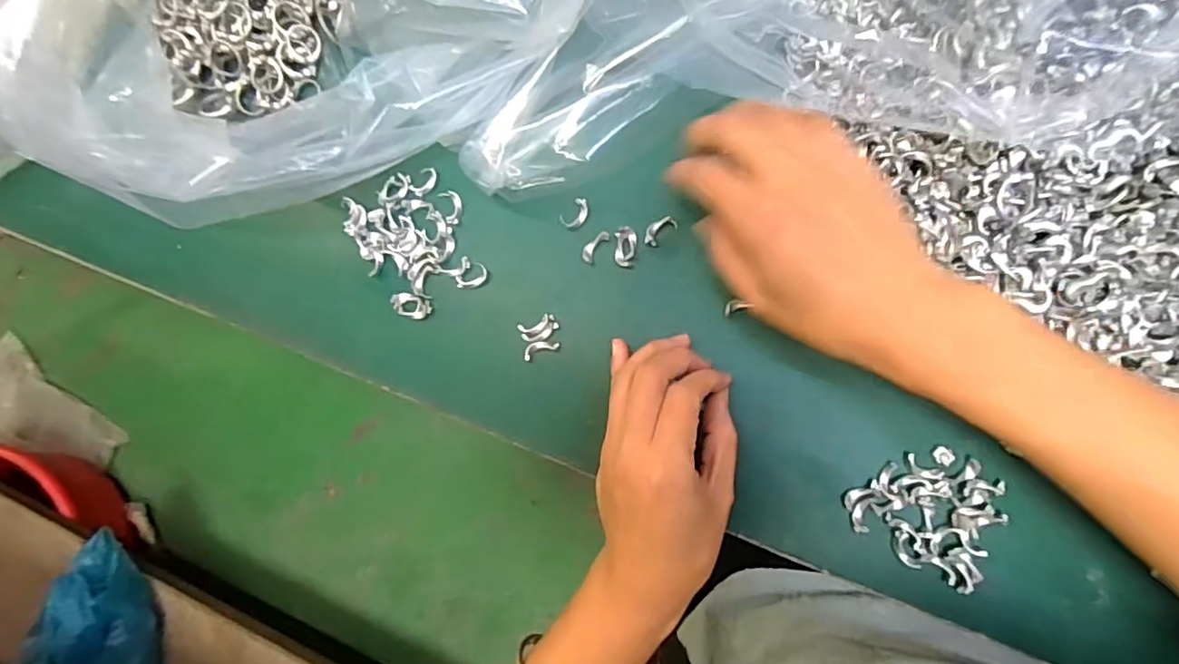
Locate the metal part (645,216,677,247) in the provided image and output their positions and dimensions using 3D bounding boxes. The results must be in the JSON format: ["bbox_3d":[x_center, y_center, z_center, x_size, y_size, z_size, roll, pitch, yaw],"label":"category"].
[{"bbox_3d":[0.039,-0.056,0.316,0.019,0.004,0.010,-37,83,4],"label":"metal part"}]

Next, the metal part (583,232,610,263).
[{"bbox_3d":[0.003,-0.048,0.320,0.007,0.004,0.020,38,92,8],"label":"metal part"}]

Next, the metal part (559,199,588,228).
[{"bbox_3d":[-0.007,-0.066,0.321,0.011,0.004,0.018,41,93,8],"label":"metal part"}]

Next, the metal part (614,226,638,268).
[{"bbox_3d":[0.020,-0.048,0.319,0.012,0.004,0.022,1,87,8],"label":"metal part"}]

